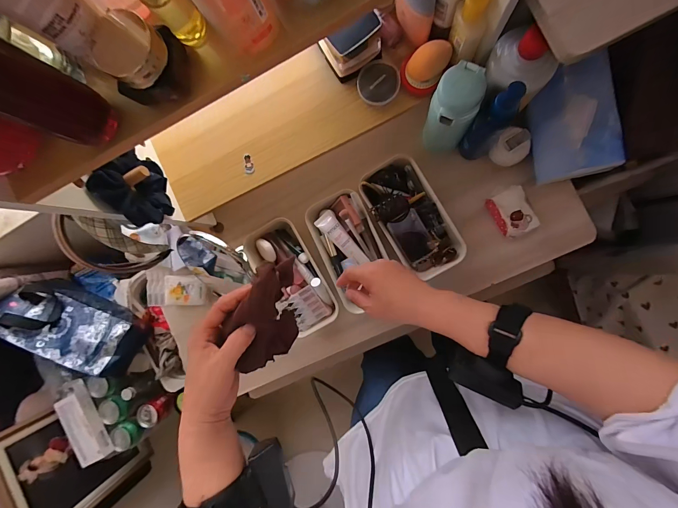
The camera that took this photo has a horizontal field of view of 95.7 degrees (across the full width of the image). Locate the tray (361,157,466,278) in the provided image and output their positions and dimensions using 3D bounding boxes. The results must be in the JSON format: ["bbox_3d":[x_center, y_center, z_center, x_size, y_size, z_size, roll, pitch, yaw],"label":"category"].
[{"bbox_3d":[0.118,-0.058,0.503,0.098,0.047,0.196,-31,87,7],"label":"tray"}]

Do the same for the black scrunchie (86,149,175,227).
[{"bbox_3d":[-0.255,-0.079,0.383,0.034,0.090,0.090,-13,89,8],"label":"black scrunchie"}]

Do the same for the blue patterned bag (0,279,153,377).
[{"bbox_3d":[-0.609,0.167,0.697,0.290,0.132,0.132,22,94,7],"label":"blue patterned bag"}]

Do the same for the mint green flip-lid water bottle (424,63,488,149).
[{"bbox_3d":[0.154,-0.193,0.420,0.059,0.132,0.062,0,91,8],"label":"mint green flip-lid water bottle"}]

